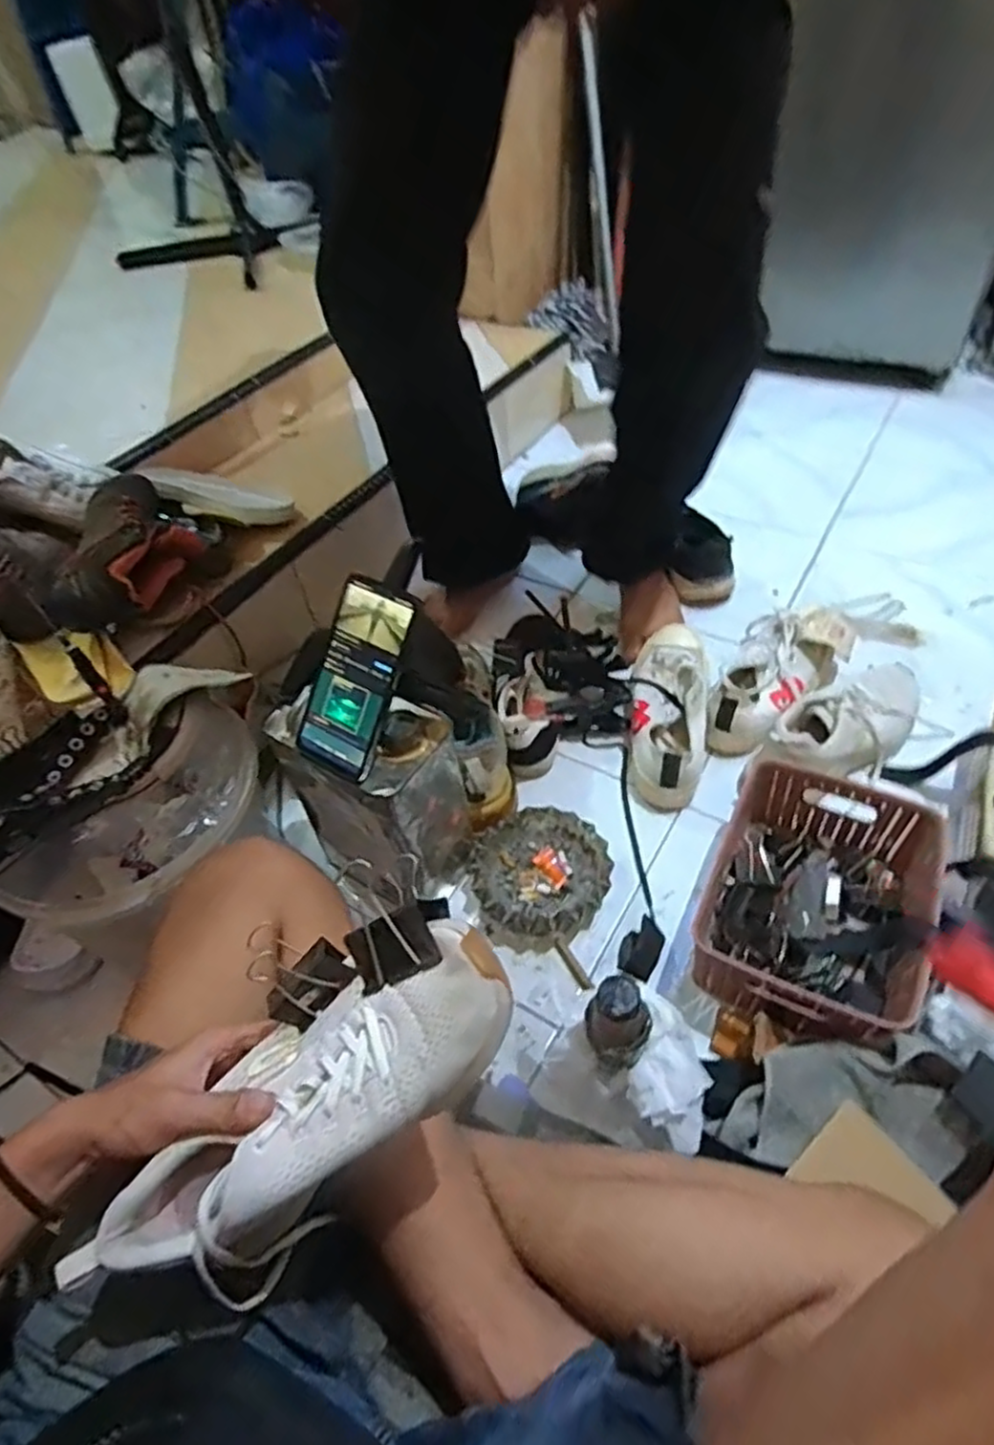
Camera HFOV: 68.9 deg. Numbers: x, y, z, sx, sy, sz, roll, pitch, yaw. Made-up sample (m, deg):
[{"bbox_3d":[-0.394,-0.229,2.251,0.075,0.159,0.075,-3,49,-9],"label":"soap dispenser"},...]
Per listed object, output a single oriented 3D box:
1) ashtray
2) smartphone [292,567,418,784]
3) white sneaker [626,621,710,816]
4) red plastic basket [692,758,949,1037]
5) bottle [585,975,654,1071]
[{"bbox_3d":[0.045,0.166,0.786,0.150,0.038,0.141,-3,48,3],"label":"ashtray"},{"bbox_3d":[-0.122,-0.038,0.625,0.077,0.165,0.014,23,11,24],"label":"smartphone"},{"bbox_3d":[0.215,-0.017,0.910,0.094,0.084,0.256,5,49,10],"label":"white sneaker"},{"bbox_3d":[0.309,0.174,0.709,0.188,0.087,0.260,20,53,22],"label":"red plastic basket"},{"bbox_3d":[0.092,0.232,0.559,0.050,0.095,0.045,18,53,21],"label":"bottle"}]

